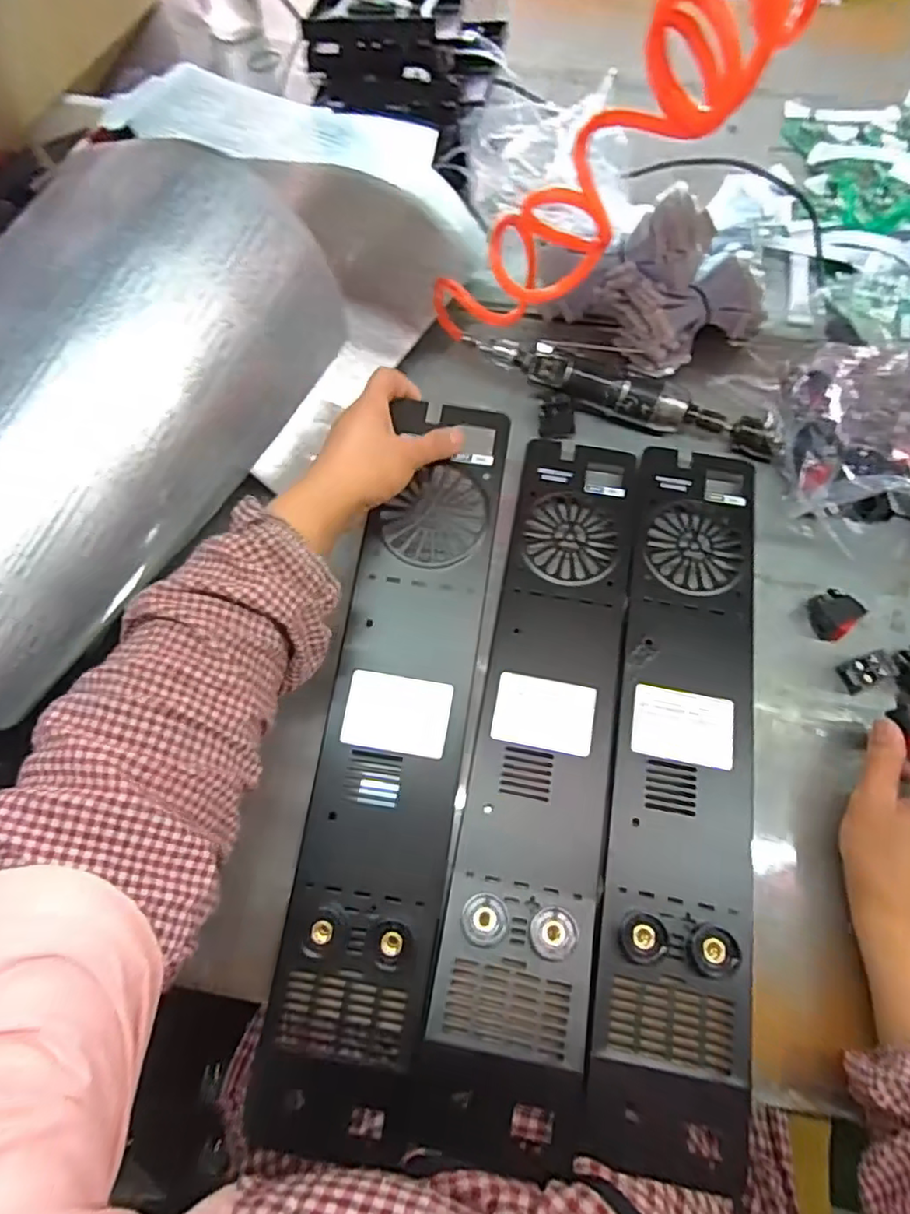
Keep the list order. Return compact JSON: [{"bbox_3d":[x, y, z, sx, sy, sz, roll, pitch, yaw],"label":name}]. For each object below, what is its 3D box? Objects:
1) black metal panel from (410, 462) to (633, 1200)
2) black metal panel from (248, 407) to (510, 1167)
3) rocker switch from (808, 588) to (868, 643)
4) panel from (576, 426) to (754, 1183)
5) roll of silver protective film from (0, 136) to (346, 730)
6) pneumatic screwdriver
[{"bbox_3d":[0.065,0.095,0.449,0.097,0.012,0.492,10,68,5],"label":"black metal panel"},{"bbox_3d":[-0.039,0.091,0.431,0.098,0.020,0.489,9,77,4],"label":"black metal panel"},{"bbox_3d":[0.294,0.005,0.486,0.033,0.022,0.032,42,74,16],"label":"rocker switch"},{"bbox_3d":[0.165,0.101,0.445,0.095,0.010,0.491,10,68,5],"label":"panel"},{"bbox_3d":[-0.262,-0.121,0.422,0.200,0.152,0.387,24,70,10],"label":"roll of silver protective film"},{"bbox_3d":[0.146,-0.191,0.555,0.284,0.037,0.039,17,69,7],"label":"pneumatic screwdriver"}]

